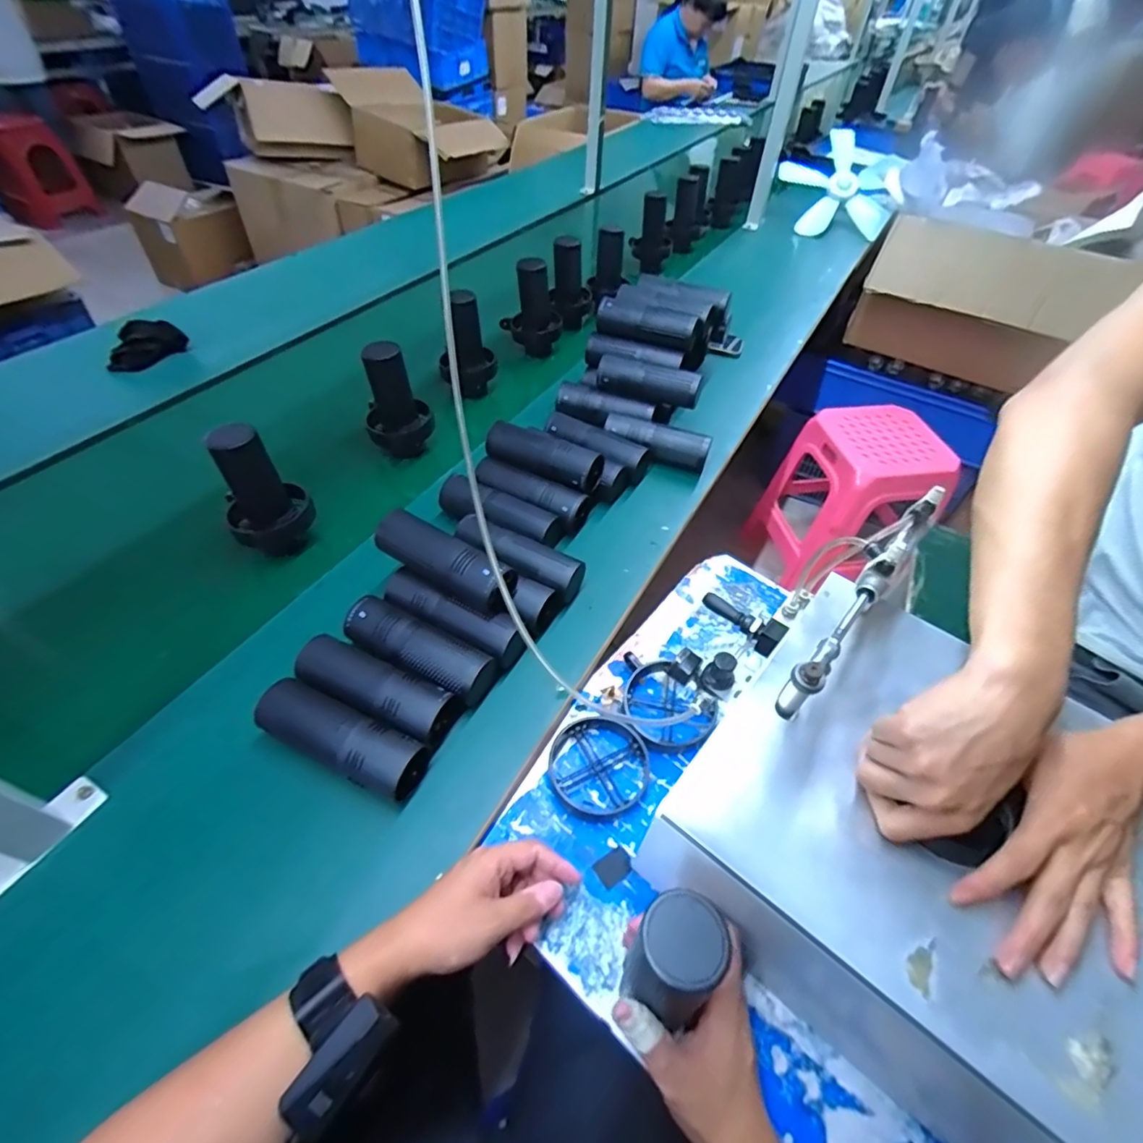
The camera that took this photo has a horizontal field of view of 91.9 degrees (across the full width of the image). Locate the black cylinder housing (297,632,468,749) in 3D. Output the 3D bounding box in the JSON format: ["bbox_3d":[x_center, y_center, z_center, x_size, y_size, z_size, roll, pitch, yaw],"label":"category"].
[{"bbox_3d":[-0.195,0.118,0.551,0.160,0.052,0.061,23,52,16],"label":"black cylinder housing"}]

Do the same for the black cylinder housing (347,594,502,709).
[{"bbox_3d":[-0.162,0.086,0.585,0.161,0.049,0.057,22,52,15],"label":"black cylinder housing"}]

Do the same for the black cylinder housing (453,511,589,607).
[{"bbox_3d":[-0.066,-0.016,0.677,0.165,0.048,0.063,25,53,17],"label":"black cylinder housing"}]

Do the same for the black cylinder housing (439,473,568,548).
[{"bbox_3d":[-0.097,-0.074,0.730,0.168,0.046,0.058,24,52,17],"label":"black cylinder housing"}]

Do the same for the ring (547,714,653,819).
[{"bbox_3d":[0.026,0.190,0.543,0.098,0.015,0.095,2,49,-2],"label":"ring"}]

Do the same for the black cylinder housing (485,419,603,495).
[{"bbox_3d":[-0.040,-0.159,0.754,0.161,0.047,0.060,21,51,14],"label":"black cylinder housing"}]

